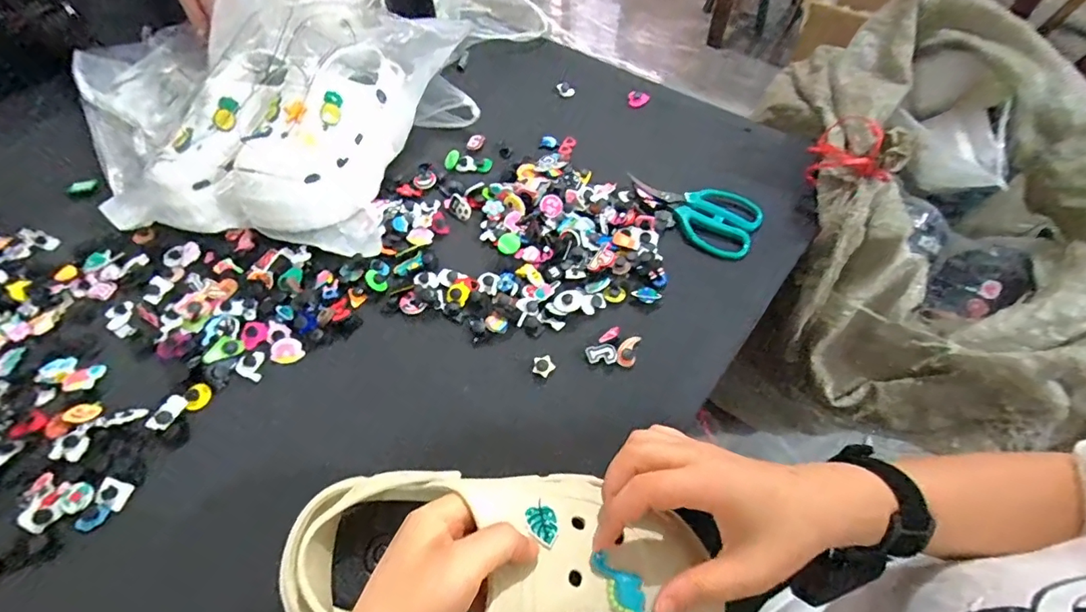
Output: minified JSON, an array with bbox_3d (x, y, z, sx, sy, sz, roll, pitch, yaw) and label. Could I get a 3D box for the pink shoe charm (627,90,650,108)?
[{"bbox_3d":[0.124,-0.269,0.636,0.033,0.022,0.010,26,27,24],"label":"pink shoe charm"}]

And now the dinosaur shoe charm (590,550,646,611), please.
[{"bbox_3d":[0.043,0.161,0.279,0.039,0.008,0.021,25,48,10],"label":"dinosaur shoe charm"}]

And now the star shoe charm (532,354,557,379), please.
[{"bbox_3d":[0.001,0.054,0.438,0.019,0.009,0.018,19,59,13],"label":"star shoe charm"}]

